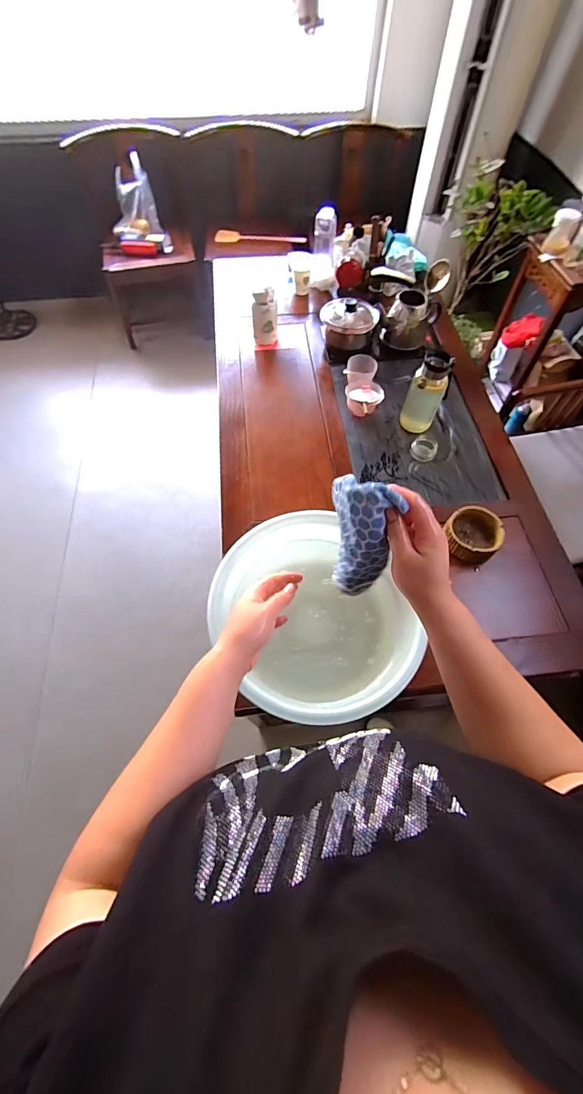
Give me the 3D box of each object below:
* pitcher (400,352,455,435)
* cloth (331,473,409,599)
[{"bbox_3d":[0.345,-0.393,0.982,0.080,0.180,0.083,0,62,-1],"label":"pitcher"},{"bbox_3d":[0.084,-0.010,0.471,0.063,0.167,0.058,-4,41,-3],"label":"cloth"}]

